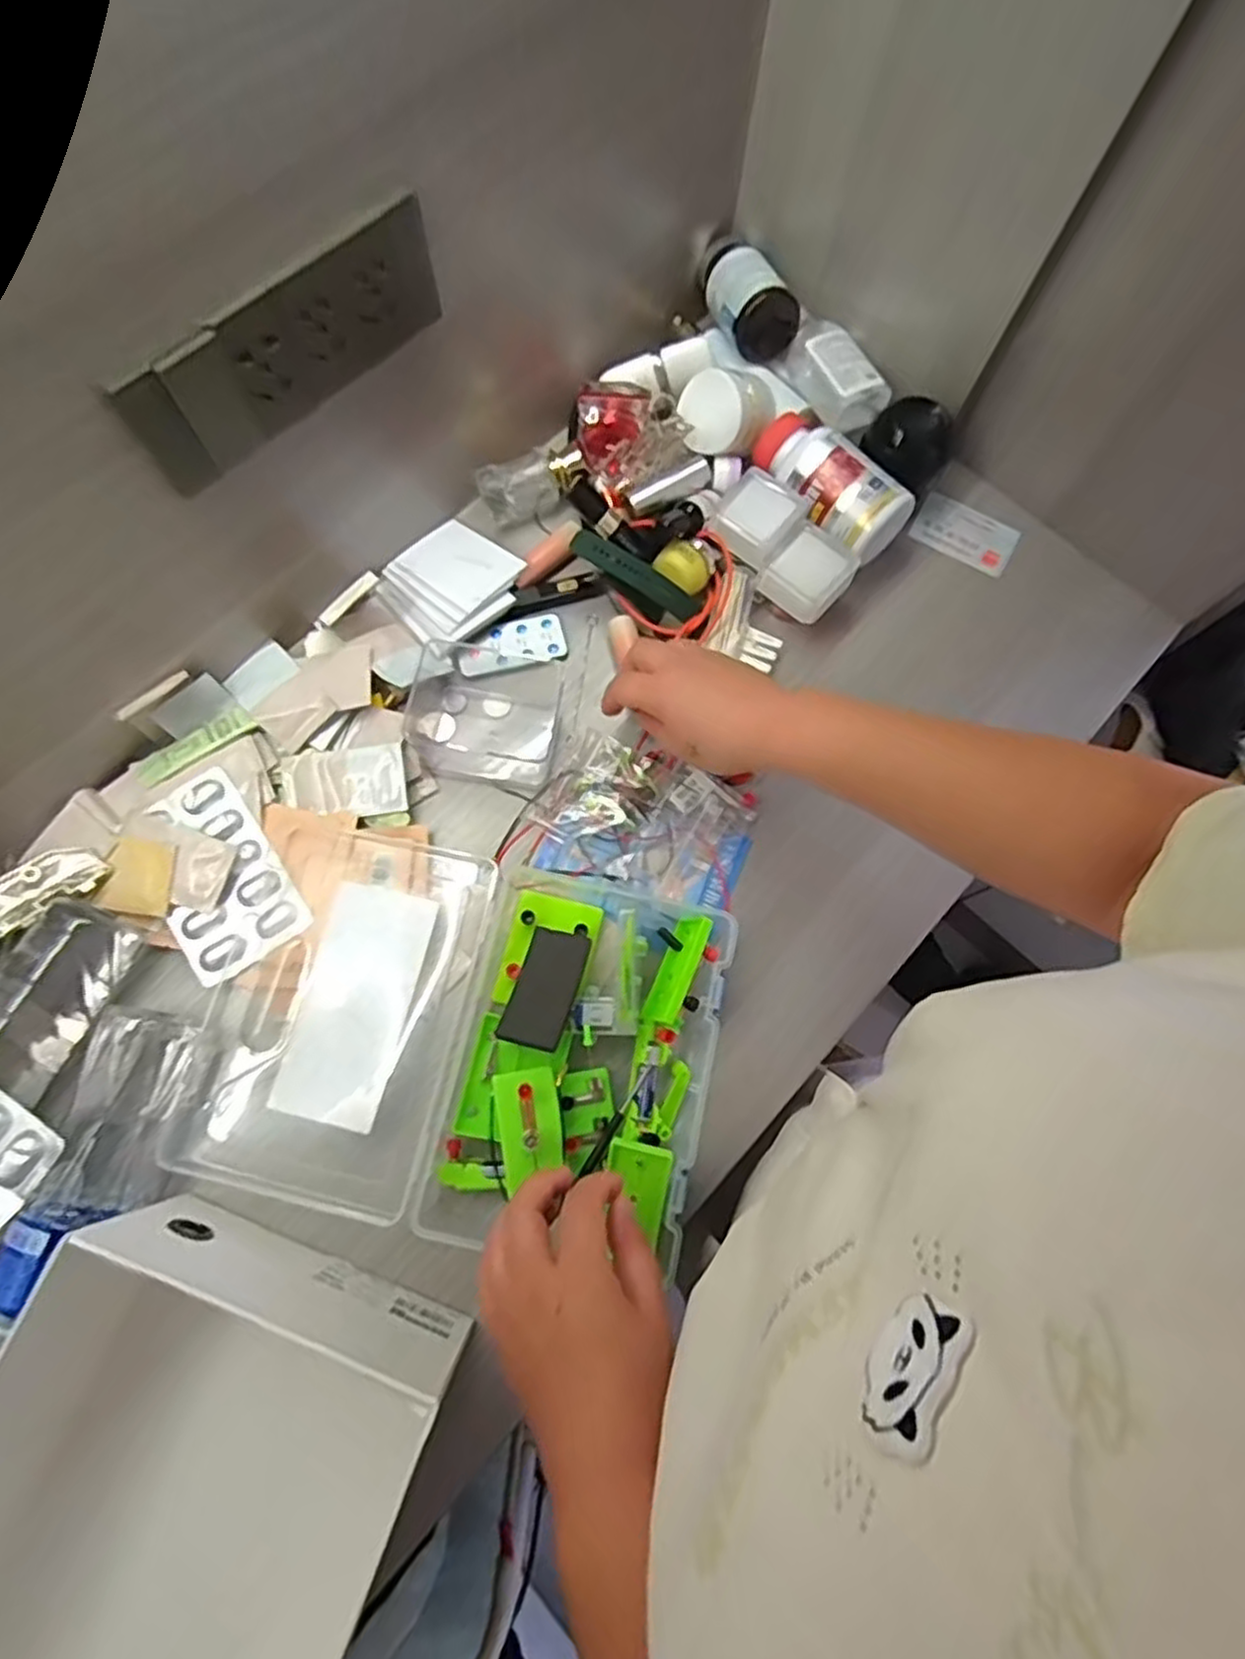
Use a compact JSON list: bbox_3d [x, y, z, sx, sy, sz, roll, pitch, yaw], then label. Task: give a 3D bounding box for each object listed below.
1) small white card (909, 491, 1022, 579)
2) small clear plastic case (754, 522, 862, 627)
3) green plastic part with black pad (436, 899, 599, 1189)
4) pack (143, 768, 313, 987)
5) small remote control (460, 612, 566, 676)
[{"bbox_3d":[0.292,-0.254,0.639,0.084,0.006,0.052,28,79,5],"label":"small white card"},{"bbox_3d":[0.145,-0.199,0.582,0.057,0.030,0.057,35,75,8],"label":"small clear plastic case"},{"bbox_3d":[-0.063,0.133,0.487,0.057,0.029,0.189,14,74,2],"label":"green plastic part with black pad"},{"bbox_3d":[-0.283,0.031,0.520,0.081,0.009,0.135,-33,81,-9],"label":"pack"},{"bbox_3d":[-0.088,-0.147,0.595,0.083,0.010,0.041,-14,75,-6],"label":"small remote control"}]

